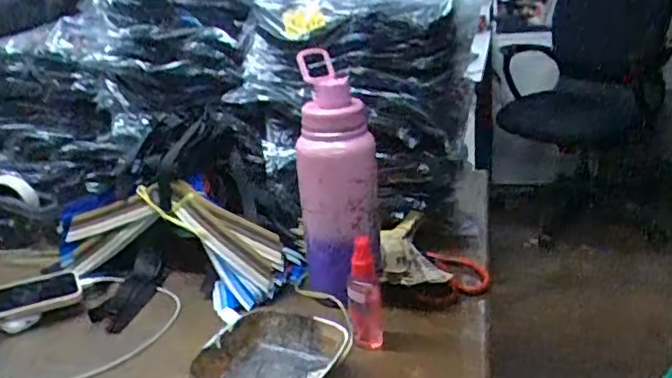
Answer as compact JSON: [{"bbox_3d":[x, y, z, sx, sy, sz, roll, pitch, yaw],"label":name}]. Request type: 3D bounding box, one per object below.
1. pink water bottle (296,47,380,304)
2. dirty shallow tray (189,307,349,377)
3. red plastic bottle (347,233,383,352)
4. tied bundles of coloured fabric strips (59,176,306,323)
[{"bbox_3d":[0.000,-0.016,0.693,0.085,0.258,0.101,-6,21,-2],"label":"pink water bottle"},{"bbox_3d":[-0.063,0.169,0.572,0.122,0.040,0.127,8,24,30],"label":"dirty shallow tray"},{"bbox_3d":[0.029,0.104,0.615,0.032,0.118,0.029,-3,21,4],"label":"red plastic bottle"},{"bbox_3d":[-0.215,0.054,0.796,0.342,0.120,0.147,9,25,32],"label":"tied bundles of coloured fabric strips"}]

